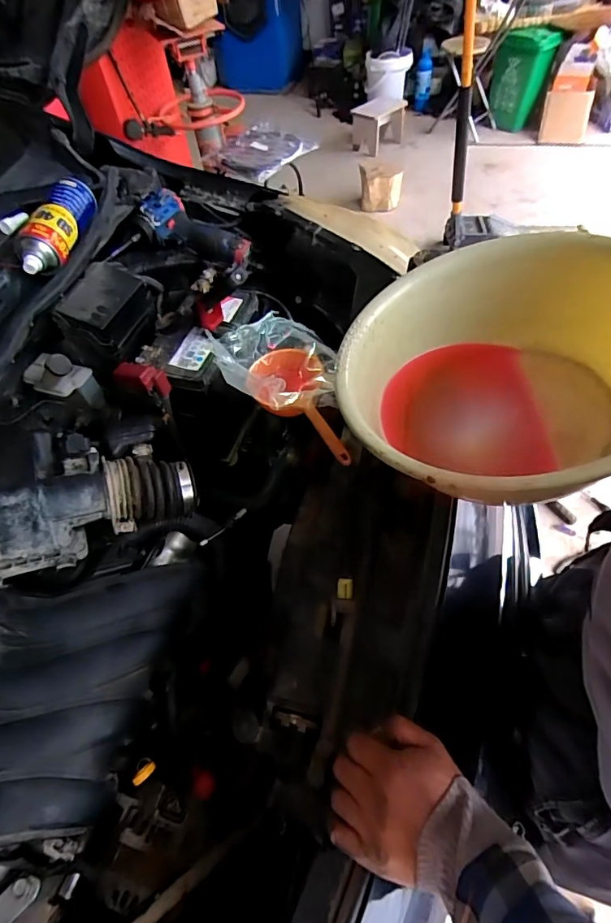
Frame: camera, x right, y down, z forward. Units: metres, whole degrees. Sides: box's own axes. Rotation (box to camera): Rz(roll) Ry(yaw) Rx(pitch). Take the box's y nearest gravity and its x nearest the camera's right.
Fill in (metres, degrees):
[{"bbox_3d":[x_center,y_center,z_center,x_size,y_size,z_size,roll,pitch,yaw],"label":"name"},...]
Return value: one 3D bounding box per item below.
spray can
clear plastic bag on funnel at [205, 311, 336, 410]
[{"bbox_3d":[-0.368,-0.351,0.698,0.062,0.052,0.187,-1,55,5],"label":"spray can"},{"bbox_3d":[-0.039,-0.140,0.667,0.164,0.068,0.162,-4,54,3],"label":"clear plastic bag on funnel"}]

